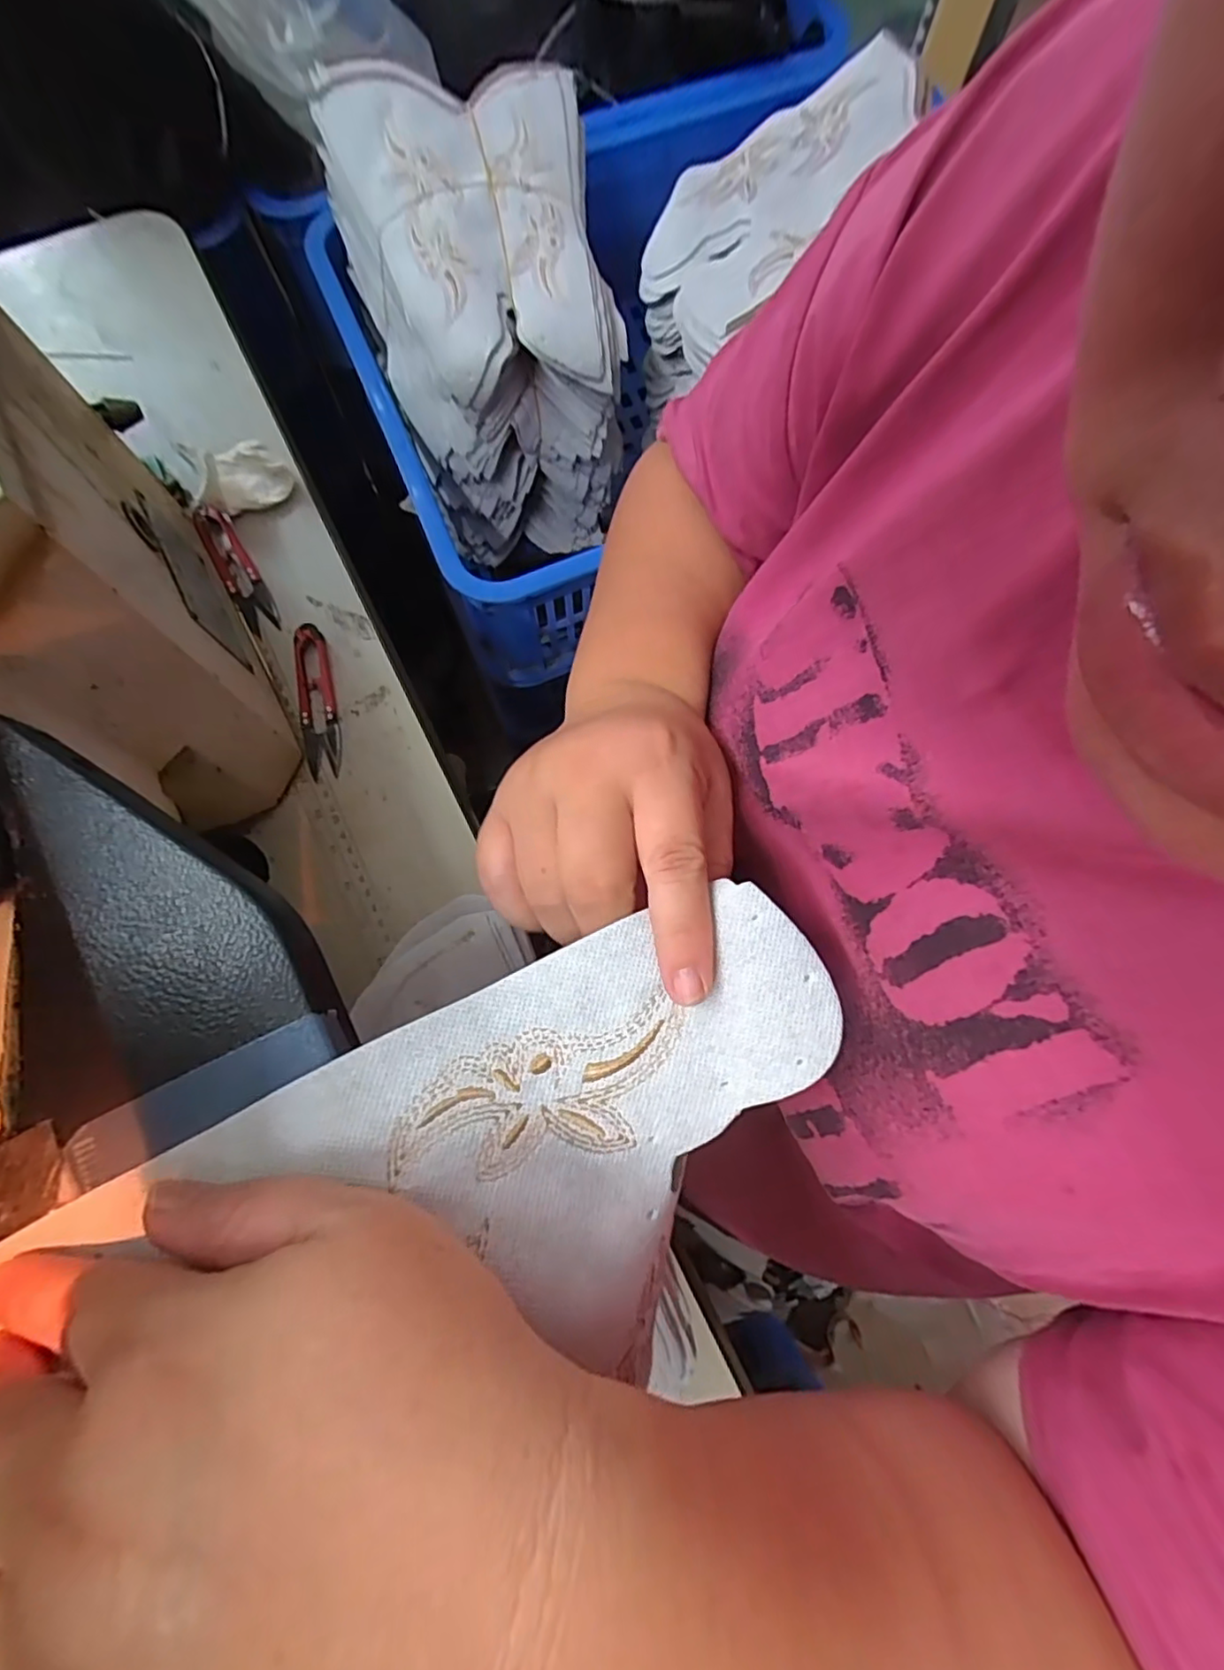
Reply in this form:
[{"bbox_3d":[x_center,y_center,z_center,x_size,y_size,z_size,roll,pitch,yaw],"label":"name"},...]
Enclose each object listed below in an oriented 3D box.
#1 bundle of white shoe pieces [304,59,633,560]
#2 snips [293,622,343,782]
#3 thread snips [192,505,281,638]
[{"bbox_3d":[-0.105,-0.417,0.546,0.197,0.227,0.239,-13,77,-4],"label":"bundle of white shoe pieces"},{"bbox_3d":[-0.190,-0.087,0.407,0.024,0.010,0.100,-13,77,-4],"label":"snips"},{"bbox_3d":[-0.253,-0.180,0.428,0.022,0.012,0.102,-30,79,-8],"label":"thread snips"}]

